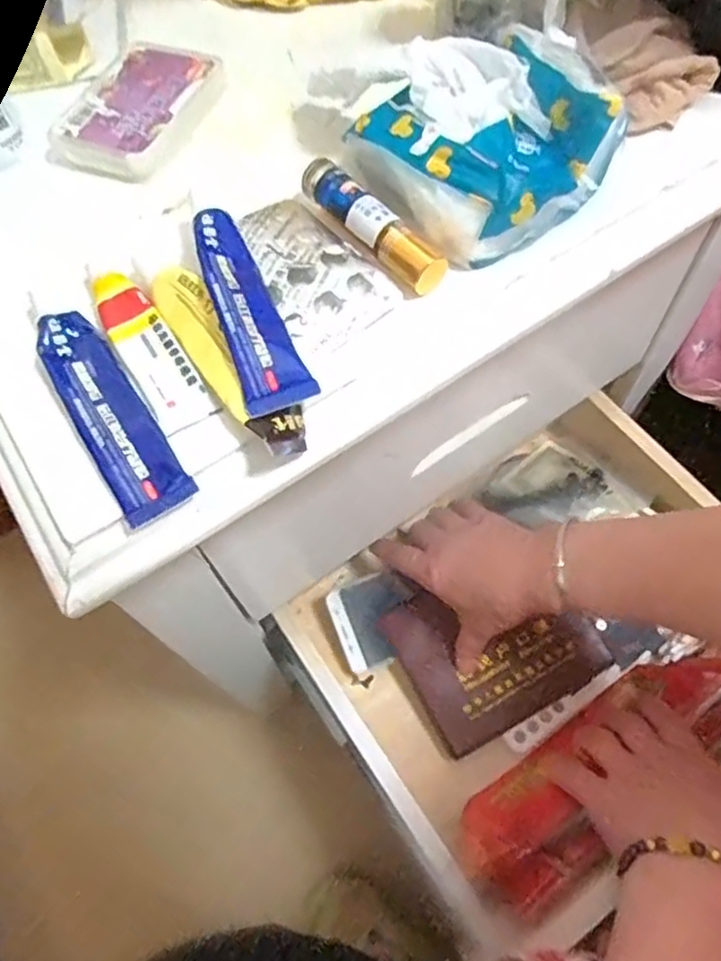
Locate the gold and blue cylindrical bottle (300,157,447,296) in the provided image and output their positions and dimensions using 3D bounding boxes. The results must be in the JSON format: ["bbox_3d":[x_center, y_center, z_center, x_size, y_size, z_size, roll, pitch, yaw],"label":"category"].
[{"bbox_3d":[0.003,-0.118,0.295,0.017,0.014,0.089,-35,67,-14],"label":"gold and blue cylindrical bottle"}]

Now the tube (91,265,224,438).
[{"bbox_3d":[-0.089,-0.056,0.277,0.023,0.009,0.083,-31,66,-12],"label":"tube"}]

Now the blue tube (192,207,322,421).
[{"bbox_3d":[-0.046,-0.071,0.271,0.028,0.009,0.102,-13,65,-23],"label":"blue tube"}]

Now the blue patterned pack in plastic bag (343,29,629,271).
[{"bbox_3d":[0.057,-0.156,0.295,0.101,0.040,0.097,-38,67,-15],"label":"blue patterned pack in plastic bag"}]

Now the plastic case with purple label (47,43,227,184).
[{"bbox_3d":[-0.114,-0.195,0.349,0.064,0.013,0.091,21,66,13],"label":"plastic case with purple label"}]

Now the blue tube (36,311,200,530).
[{"bbox_3d":[-0.100,-0.028,0.261,0.028,0.013,0.100,-32,66,-13],"label":"blue tube"}]

